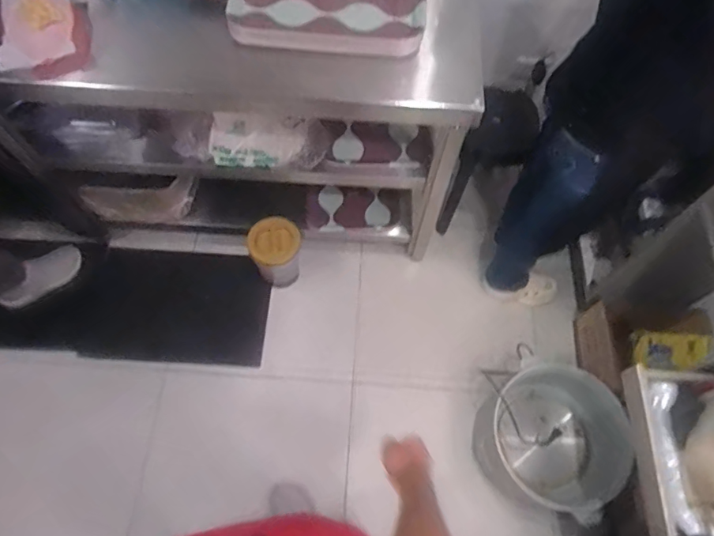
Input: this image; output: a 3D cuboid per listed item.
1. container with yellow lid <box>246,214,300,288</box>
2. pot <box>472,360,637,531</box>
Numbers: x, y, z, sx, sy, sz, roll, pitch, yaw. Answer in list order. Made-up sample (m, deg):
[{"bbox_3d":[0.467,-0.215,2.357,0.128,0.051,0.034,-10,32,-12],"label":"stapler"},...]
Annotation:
[{"bbox_3d":[-0.260,-0.042,1.611,0.151,0.235,0.132,-8,64,-7],"label":"container with yellow lid"},{"bbox_3d":[0.557,0.468,1.403,0.355,0.228,0.385,1,63,-2],"label":"pot"}]

